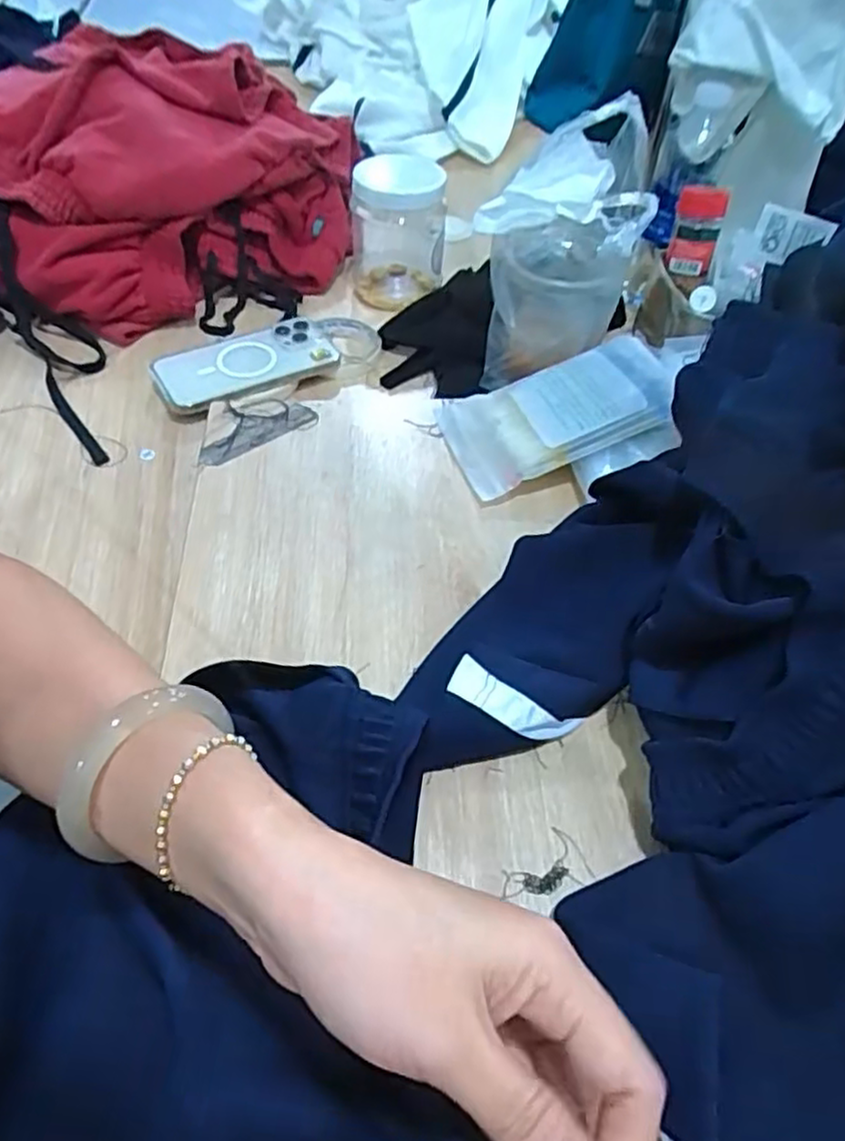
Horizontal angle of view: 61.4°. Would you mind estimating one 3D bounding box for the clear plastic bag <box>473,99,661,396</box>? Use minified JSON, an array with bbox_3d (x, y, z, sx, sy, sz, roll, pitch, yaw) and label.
[{"bbox_3d":[0.107,-0.252,0.581,0.126,0.197,0.083,10,51,5],"label":"clear plastic bag"}]

